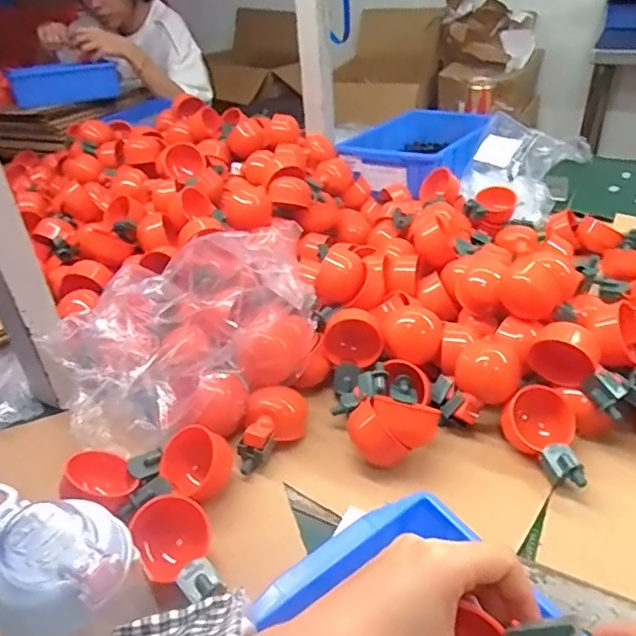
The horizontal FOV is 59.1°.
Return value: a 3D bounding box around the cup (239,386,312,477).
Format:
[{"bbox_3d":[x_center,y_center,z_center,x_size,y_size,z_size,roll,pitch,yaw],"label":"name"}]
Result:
[{"bbox_3d":[-0.045,0.107,0.541,0.054,0.043,0.088,5,37,14],"label":"cup"}]

